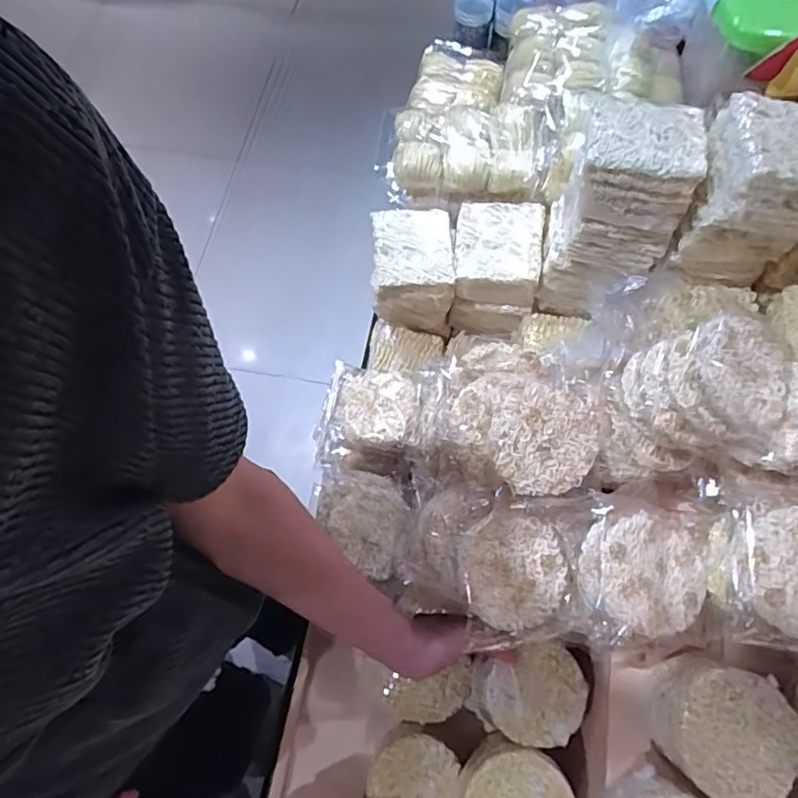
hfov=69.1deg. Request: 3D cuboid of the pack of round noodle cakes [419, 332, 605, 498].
[{"bbox_3d":[0.125,0.029,0.635,0.170,0.101,0.157,22,69,9],"label":"pack of round noodle cakes"}]

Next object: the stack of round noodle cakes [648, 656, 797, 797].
[{"bbox_3d":[0.308,0.319,0.560,0.117,0.068,0.111,26,70,11],"label":"stack of round noodle cakes"}]

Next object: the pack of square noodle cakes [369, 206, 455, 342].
[{"bbox_3d":[0.021,-0.182,0.859,0.108,0.145,0.125,1,67,1],"label":"pack of square noodle cakes"}]

